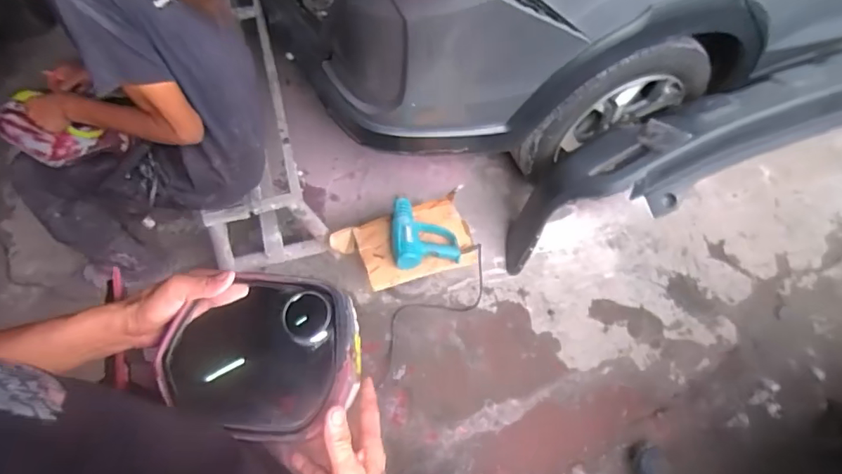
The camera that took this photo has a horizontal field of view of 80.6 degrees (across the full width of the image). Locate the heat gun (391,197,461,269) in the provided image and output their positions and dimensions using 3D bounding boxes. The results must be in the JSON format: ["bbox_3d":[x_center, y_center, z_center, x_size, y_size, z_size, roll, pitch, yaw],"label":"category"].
[{"bbox_3d":[0.004,-0.024,1.445,0.190,0.069,0.219,-10,61,-7],"label":"heat gun"}]

